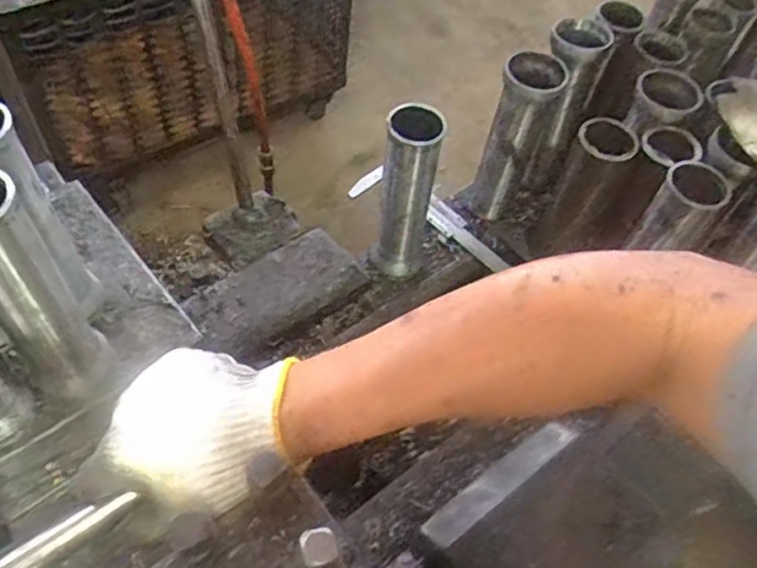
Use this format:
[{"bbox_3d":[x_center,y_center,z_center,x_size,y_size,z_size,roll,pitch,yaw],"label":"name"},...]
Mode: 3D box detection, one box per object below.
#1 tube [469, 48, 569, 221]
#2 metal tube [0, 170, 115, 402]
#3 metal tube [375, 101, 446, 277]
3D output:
[{"bbox_3d":[0.141,-0.148,0.697,0.056,0.182,0.055,24,56,12],"label":"tube"},{"bbox_3d":[-0.232,0.006,0.443,0.061,0.185,0.057,35,59,18],"label":"metal tube"},{"bbox_3d":[0.026,-0.083,0.641,0.052,0.183,0.049,6,55,0],"label":"metal tube"}]

